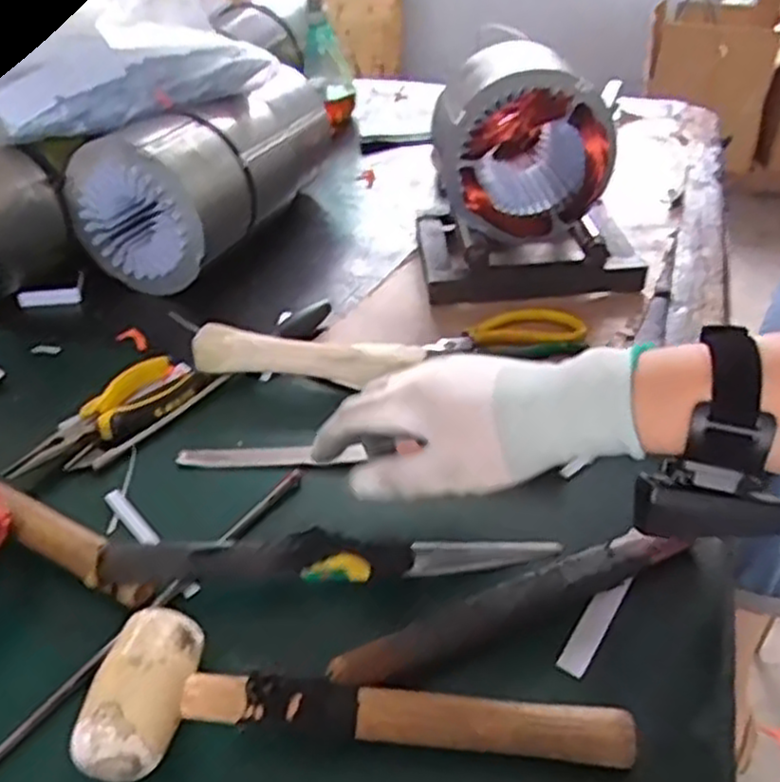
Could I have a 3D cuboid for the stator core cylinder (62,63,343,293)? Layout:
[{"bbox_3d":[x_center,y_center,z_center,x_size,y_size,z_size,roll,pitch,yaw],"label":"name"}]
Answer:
[{"bbox_3d":[-0.185,-0.243,0.811,0.144,0.149,0.301,15,41,19],"label":"stator core cylinder"}]

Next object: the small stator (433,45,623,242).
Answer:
[{"bbox_3d":[0.115,-0.236,0.700,0.158,0.137,0.136,-5,39,-4],"label":"small stator"}]

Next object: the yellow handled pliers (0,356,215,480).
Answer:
[{"bbox_3d":[-0.208,0.019,0.558,0.053,0.014,0.153,21,44,26],"label":"yellow handled pliers"}]

